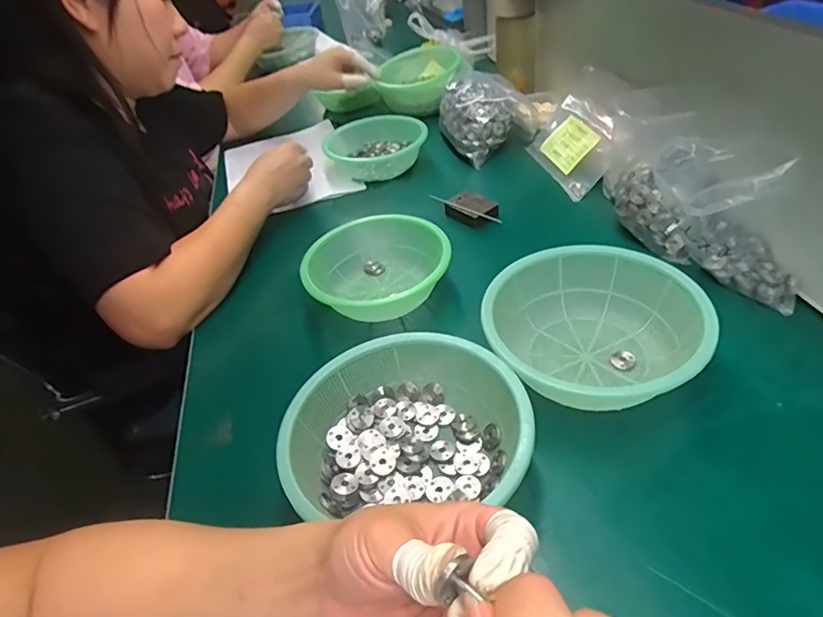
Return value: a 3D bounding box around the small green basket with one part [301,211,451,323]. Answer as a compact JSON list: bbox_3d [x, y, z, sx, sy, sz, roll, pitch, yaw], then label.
[{"bbox_3d":[-0.035,-0.040,0.595,0.154,0.070,0.149,-2,41,9],"label":"small green basket with one part"}]

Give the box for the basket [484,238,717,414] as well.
[{"bbox_3d":[0.161,0.018,0.473,0.179,0.068,0.173,10,44,22],"label":"basket"}]

